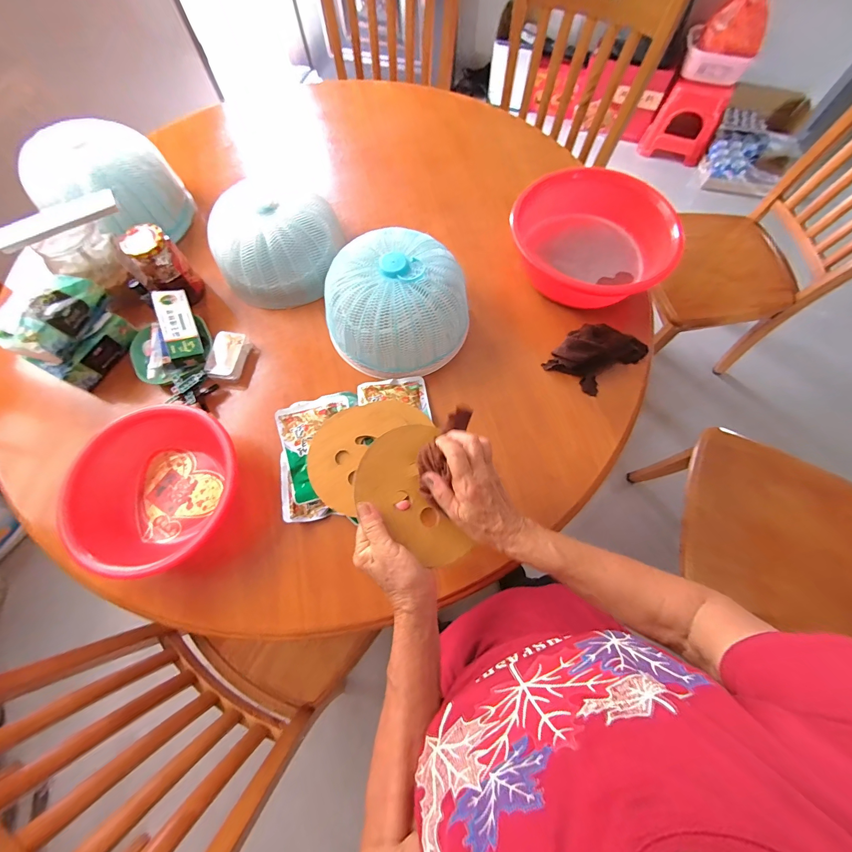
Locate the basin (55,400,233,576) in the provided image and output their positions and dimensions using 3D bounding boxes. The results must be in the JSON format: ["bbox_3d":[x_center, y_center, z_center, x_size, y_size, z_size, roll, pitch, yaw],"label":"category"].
[{"bbox_3d":[-0.382,0.086,0.519,0.196,0.077,0.227,33,75,11],"label":"basin"}]

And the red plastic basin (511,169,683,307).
[{"bbox_3d":[0.280,-0.305,0.619,0.265,0.110,0.227,13,73,5],"label":"red plastic basin"}]

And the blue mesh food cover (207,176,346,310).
[{"bbox_3d":[-0.266,-0.330,0.648,0.217,0.109,0.213,-34,75,-10],"label":"blue mesh food cover"}]

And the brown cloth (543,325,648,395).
[{"bbox_3d":[0.286,-0.125,0.598,0.152,0.042,0.106,-36,75,-10],"label":"brown cloth"}]

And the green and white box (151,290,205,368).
[{"bbox_3d":[-0.414,-0.166,0.601,0.051,0.032,0.144,-18,71,-24],"label":"green and white box"}]

